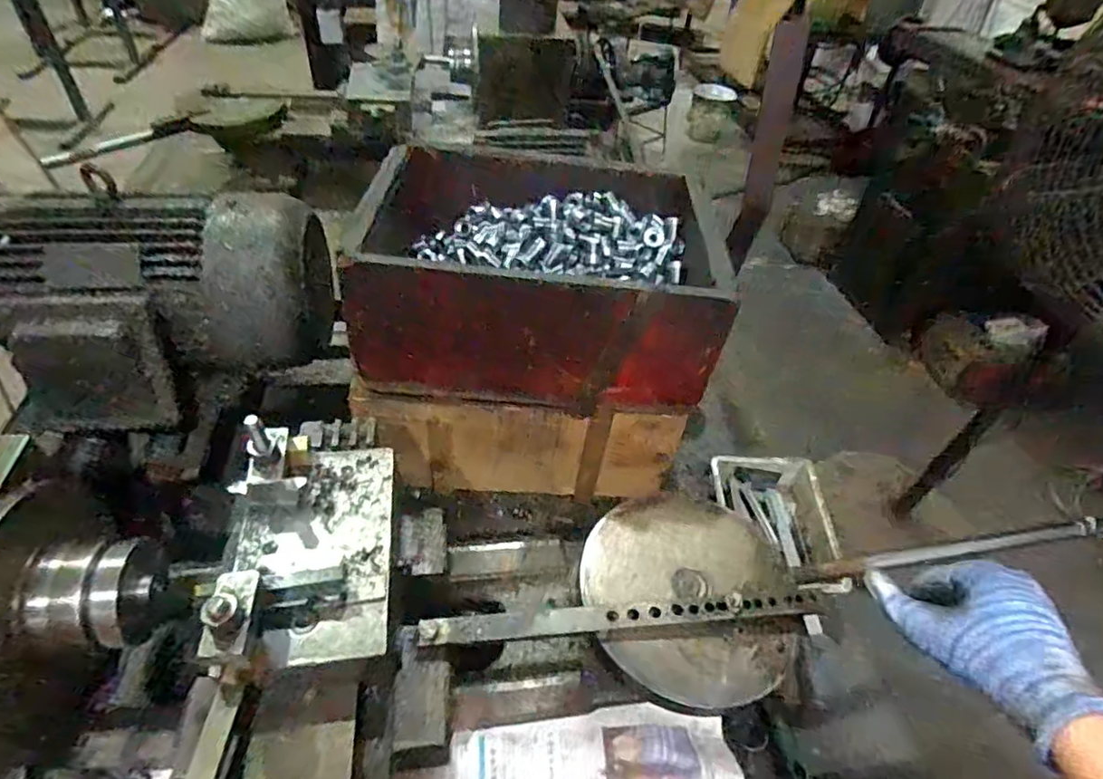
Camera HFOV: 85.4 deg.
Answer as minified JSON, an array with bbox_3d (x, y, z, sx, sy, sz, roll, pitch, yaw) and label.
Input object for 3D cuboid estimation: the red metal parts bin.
[{"bbox_3d":[-0.010,-0.130,0.648,0.347,0.144,0.256,8,45,0],"label":"red metal parts bin"}]

